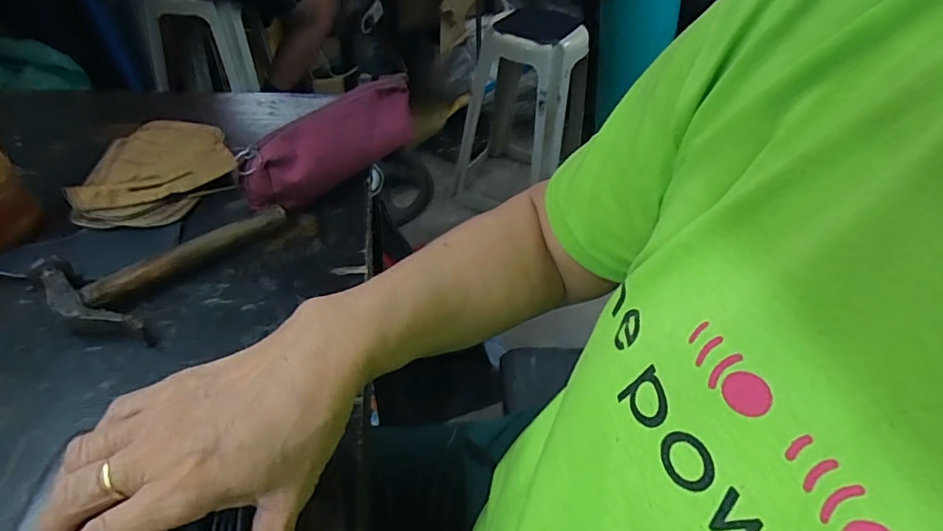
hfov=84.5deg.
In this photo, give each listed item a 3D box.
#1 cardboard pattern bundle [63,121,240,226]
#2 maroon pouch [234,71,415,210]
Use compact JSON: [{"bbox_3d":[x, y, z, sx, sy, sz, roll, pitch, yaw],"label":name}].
[{"bbox_3d":[-0.326,-0.103,0.533,0.143,0.017,0.174,-19,49,-23],"label":"cardboard pattern bundle"},{"bbox_3d":[-0.136,-0.127,0.542,0.048,0.070,0.226,27,48,21],"label":"maroon pouch"}]

